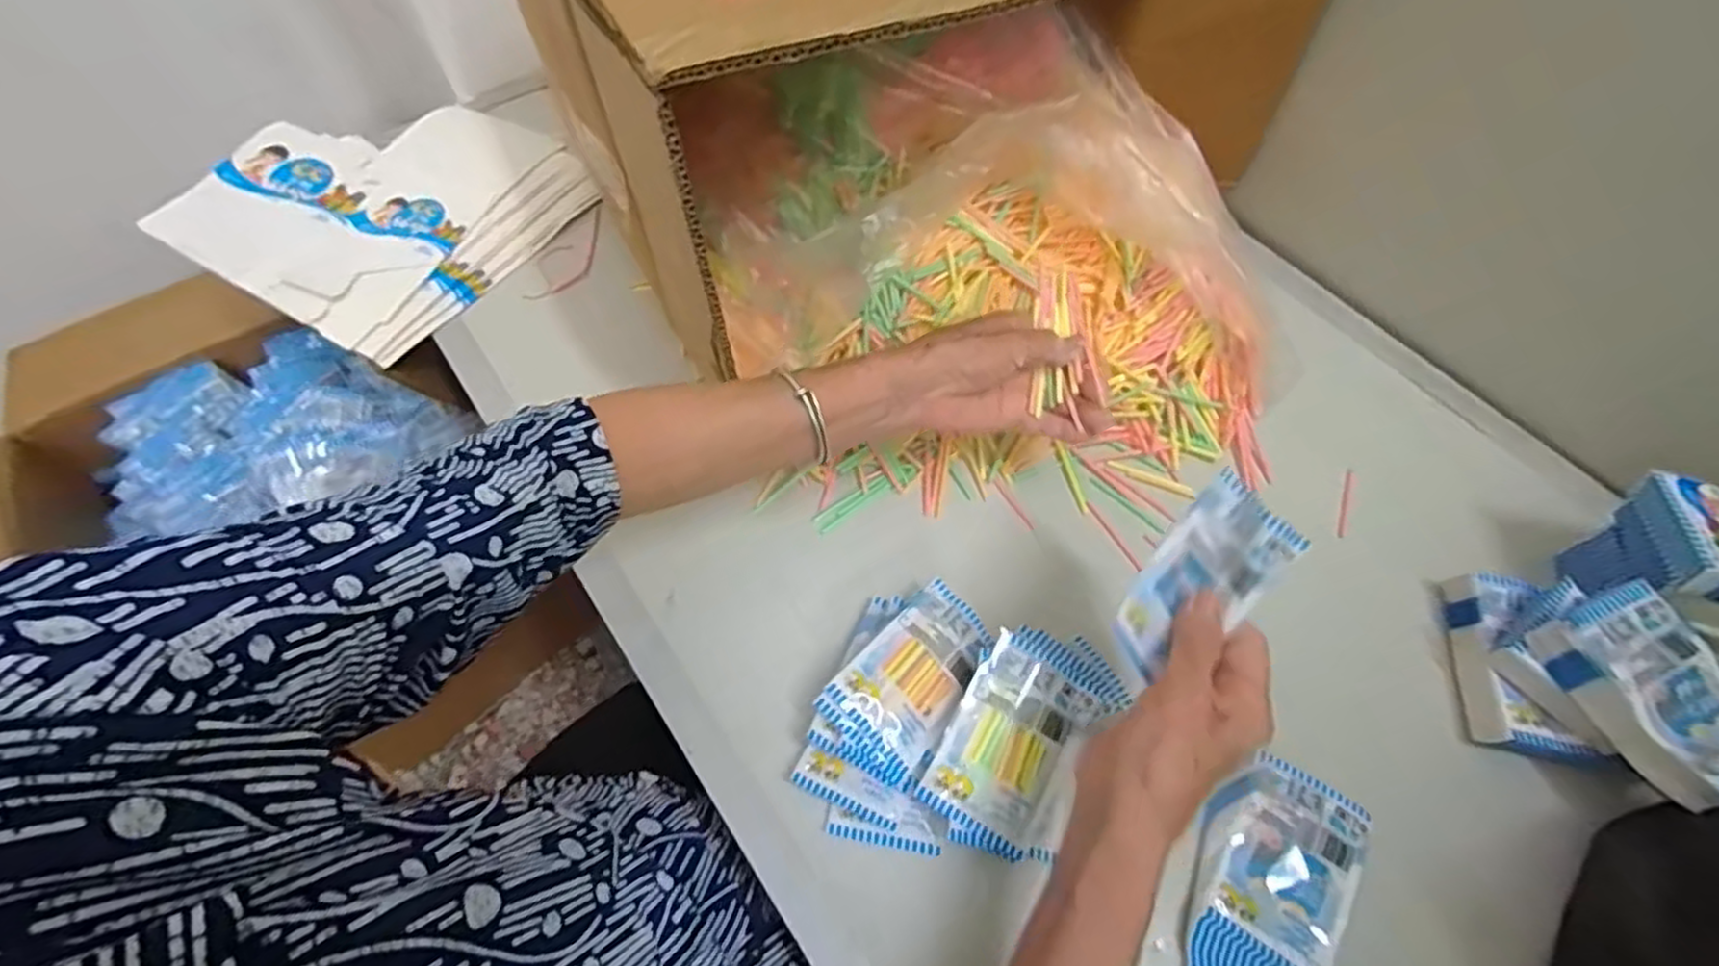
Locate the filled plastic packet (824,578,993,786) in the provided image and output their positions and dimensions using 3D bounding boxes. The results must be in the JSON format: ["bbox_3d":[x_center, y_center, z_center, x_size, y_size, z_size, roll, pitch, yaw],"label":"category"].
[{"bbox_3d":[0.036,0.115,0.439,0.064,0.012,0.105,47,59,7],"label":"filled plastic packet"}]

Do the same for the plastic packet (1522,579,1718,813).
[{"bbox_3d":[0.441,0.112,0.401,0.072,0.039,0.103,-20,63,-12],"label":"plastic packet"}]

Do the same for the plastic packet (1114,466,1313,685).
[{"bbox_3d":[0.165,0.046,0.356,0.099,0.029,0.052,-44,68,1],"label":"plastic packet"}]

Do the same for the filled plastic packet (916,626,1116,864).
[{"bbox_3d":[0.088,0.143,0.408,0.069,0.023,0.098,28,64,15],"label":"filled plastic packet"}]

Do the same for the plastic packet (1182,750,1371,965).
[{"bbox_3d":[0.229,0.217,0.404,0.077,0.016,0.128,31,65,16],"label":"plastic packet"}]

